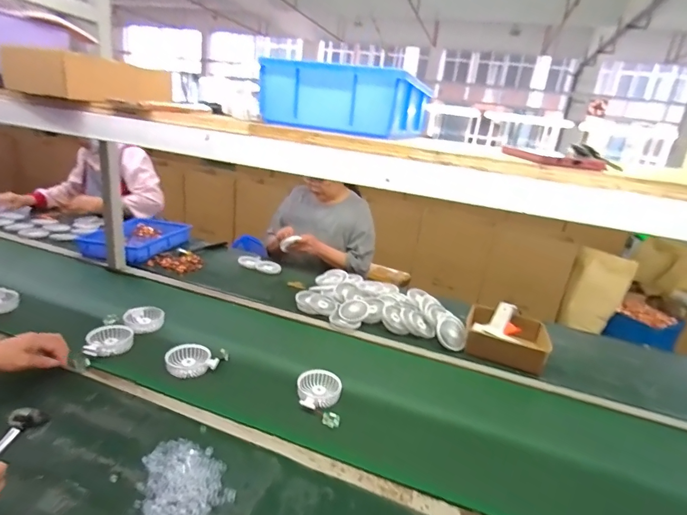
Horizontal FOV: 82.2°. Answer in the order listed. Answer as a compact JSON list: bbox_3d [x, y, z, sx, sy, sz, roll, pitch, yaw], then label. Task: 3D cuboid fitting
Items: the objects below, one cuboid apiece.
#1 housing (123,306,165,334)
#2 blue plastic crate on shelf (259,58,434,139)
[{"bbox_3d":[-0.503,0.160,0.992,0.094,0.042,0.076,-7,23,-35],"label":"housing"},{"bbox_3d":[0.020,-0.275,0.706,0.245,0.092,0.255,13,19,16],"label":"blue plastic crate on shelf"}]

